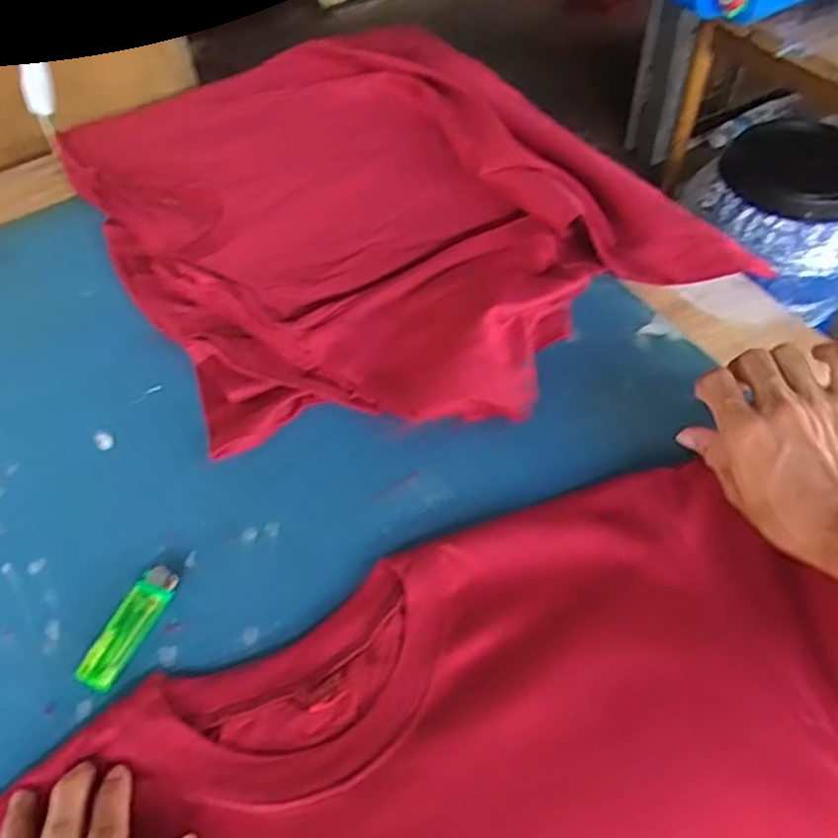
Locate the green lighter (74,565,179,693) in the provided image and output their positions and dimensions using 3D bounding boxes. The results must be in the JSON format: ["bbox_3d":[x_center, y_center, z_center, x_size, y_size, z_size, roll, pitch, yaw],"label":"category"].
[{"bbox_3d":[-0.181,0.130,0.465,0.026,0.011,0.079,19,56,16],"label":"green lighter"}]

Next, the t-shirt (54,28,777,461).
[{"bbox_3d":[-0.058,-0.200,0.663,0.404,0.061,0.525,-27,57,-17],"label":"t-shirt"}]

